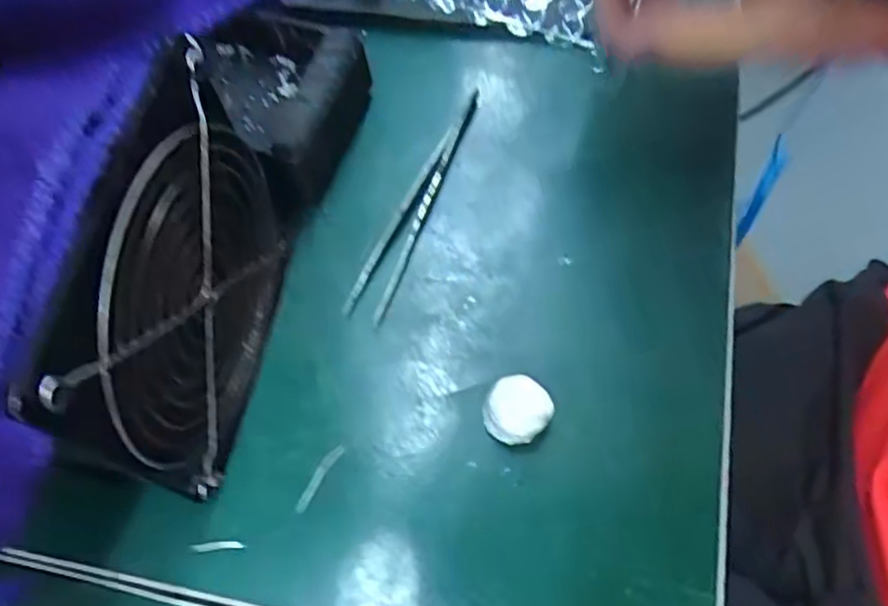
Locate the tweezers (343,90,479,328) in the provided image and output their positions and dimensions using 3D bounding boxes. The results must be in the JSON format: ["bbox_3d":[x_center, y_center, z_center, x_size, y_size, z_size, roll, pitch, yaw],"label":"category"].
[{"bbox_3d":[-0.008,-0.046,0.318,0.015,0.010,0.126,23,68,13],"label":"tweezers"}]

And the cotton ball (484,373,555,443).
[{"bbox_3d":[0.029,0.042,0.276,0.026,0.013,0.025,-1,65,2],"label":"cotton ball"}]

